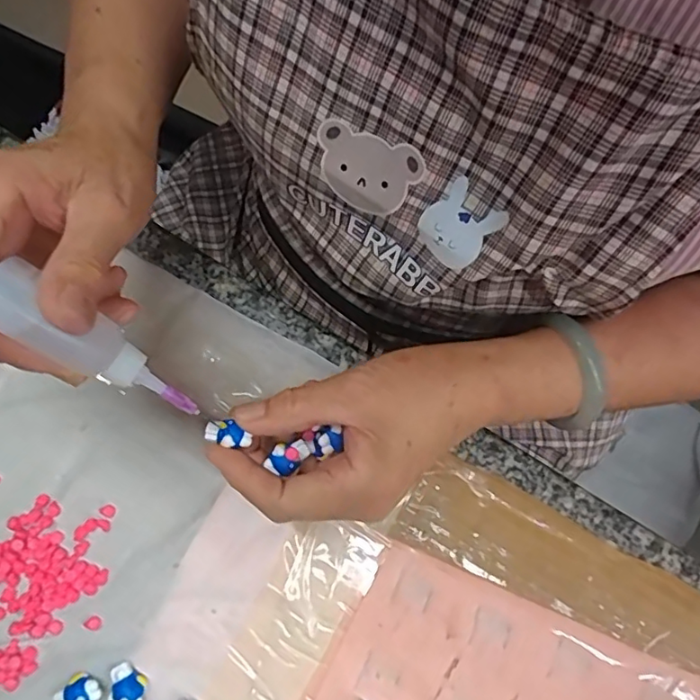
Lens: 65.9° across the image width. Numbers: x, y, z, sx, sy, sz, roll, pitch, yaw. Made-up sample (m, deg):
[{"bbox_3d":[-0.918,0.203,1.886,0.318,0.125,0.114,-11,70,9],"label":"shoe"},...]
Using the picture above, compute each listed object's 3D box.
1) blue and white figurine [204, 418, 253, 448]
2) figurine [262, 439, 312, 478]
[{"bbox_3d":[-0.057,0.039,0.253,0.022,0.005,0.011,14,72,7],"label":"blue and white figurine"},{"bbox_3d":[-0.029,0.050,0.258,0.014,0.007,0.019,39,75,10],"label":"figurine"}]

